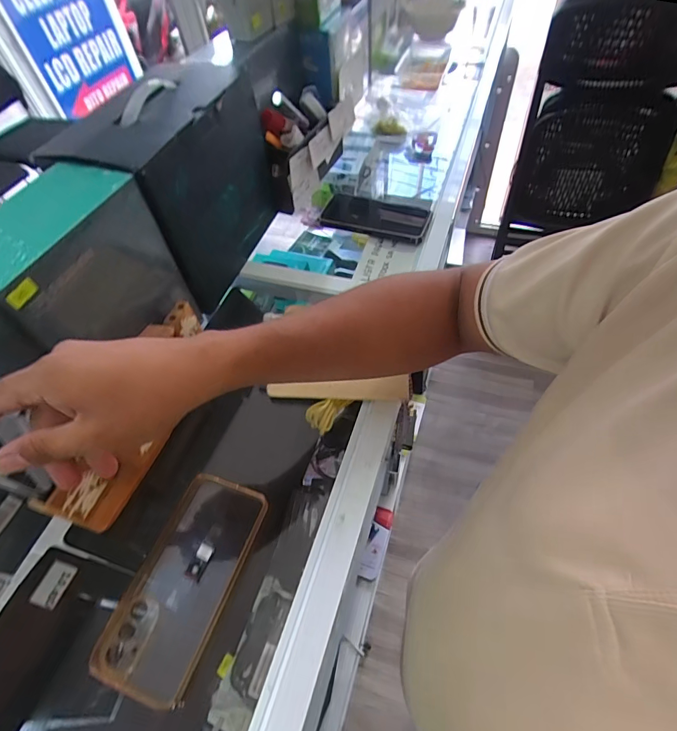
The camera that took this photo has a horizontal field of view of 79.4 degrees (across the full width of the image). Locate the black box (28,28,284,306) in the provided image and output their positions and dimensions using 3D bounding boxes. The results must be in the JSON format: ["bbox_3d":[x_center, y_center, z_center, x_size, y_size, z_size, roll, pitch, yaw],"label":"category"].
[{"bbox_3d":[-0.188,-0.231,0.509,0.112,0.186,0.230,12,56,14],"label":"black box"}]

